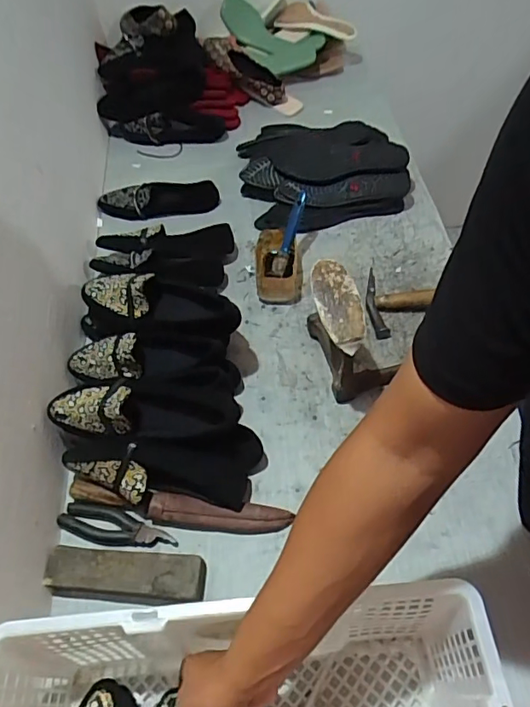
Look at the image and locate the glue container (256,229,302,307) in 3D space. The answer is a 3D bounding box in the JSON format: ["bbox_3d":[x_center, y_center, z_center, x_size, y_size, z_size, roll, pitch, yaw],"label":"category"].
[{"bbox_3d":[0.025,-0.156,0.934,0.082,0.067,0.132,-3,55,3],"label":"glue container"}]

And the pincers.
[{"bbox_3d":[-0.202,0.238,0.704,0.165,0.014,0.047,9,57,11],"label":"pincers"}]

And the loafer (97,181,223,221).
[{"bbox_3d":[-0.219,-0.322,1.054,0.247,0.042,0.081,-2,55,4],"label":"loafer"}]

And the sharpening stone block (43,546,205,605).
[{"bbox_3d":[-0.178,0.285,0.658,0.201,0.030,0.057,2,56,6],"label":"sharpening stone block"}]

